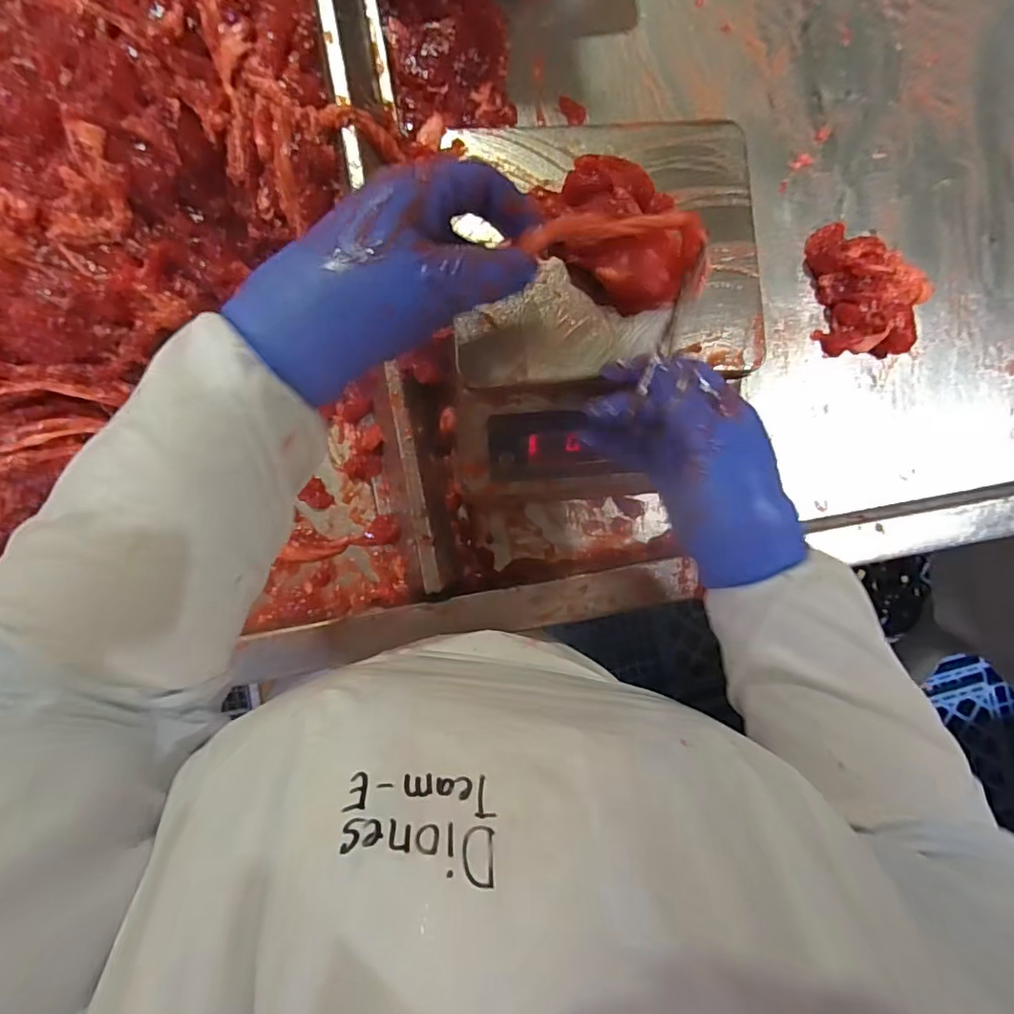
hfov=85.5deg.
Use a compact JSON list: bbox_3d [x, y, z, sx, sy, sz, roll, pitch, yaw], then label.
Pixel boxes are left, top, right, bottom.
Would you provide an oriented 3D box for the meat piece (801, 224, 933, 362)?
[{"bbox_3d":[0.348,-0.209,0.521,0.100,0.041,0.127,-3,91,-5],"label":"meat piece"}]

